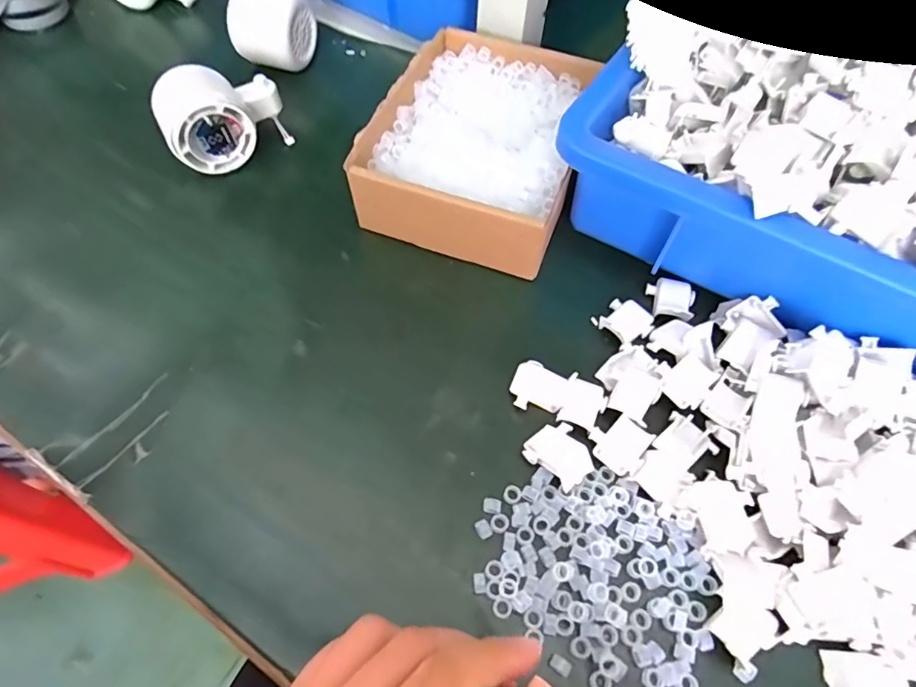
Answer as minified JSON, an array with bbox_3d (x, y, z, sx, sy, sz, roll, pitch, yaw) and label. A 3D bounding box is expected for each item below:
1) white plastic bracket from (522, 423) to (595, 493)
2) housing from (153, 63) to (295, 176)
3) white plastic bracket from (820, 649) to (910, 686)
[{"bbox_3d":[0.054,0.059,0.284,0.029,0.004,0.033,-36,67,-20],"label":"white plastic bracket"},{"bbox_3d":[-0.169,-0.165,0.385,0.084,0.058,0.045,-26,64,-15],"label":"housing"},{"bbox_3d":[0.181,0.151,0.234,0.032,0.008,0.026,8,60,4],"label":"white plastic bracket"}]

